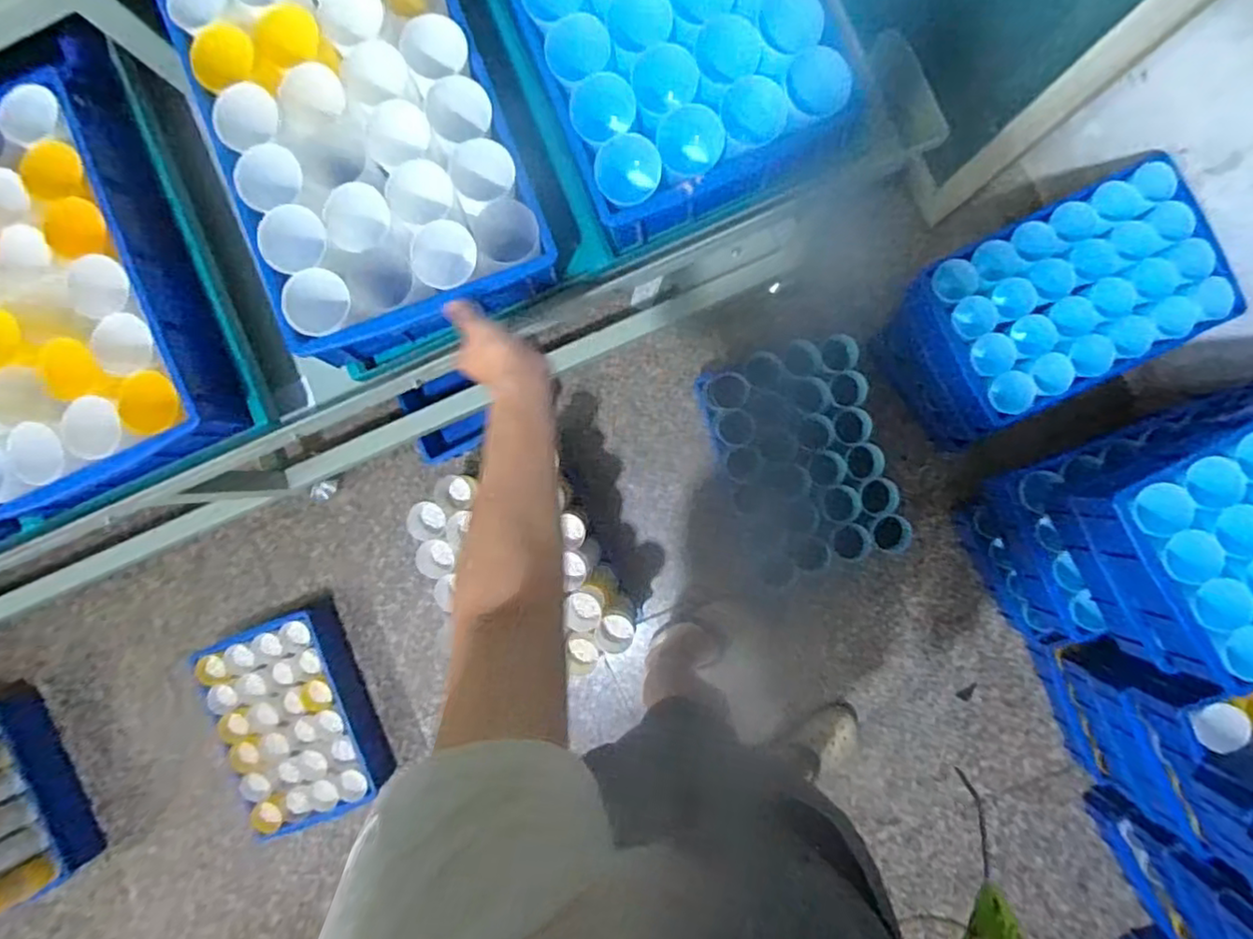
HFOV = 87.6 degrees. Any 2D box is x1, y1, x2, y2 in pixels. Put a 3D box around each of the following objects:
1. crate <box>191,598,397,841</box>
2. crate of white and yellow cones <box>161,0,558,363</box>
[{"bbox_3d":[-0.703,0.532,1.381,0.310,0.101,0.426,-19,88,4],"label":"crate"},{"bbox_3d":[-0.262,-0.347,0.655,0.271,0.106,0.415,-21,88,4],"label":"crate of white and yellow cones"}]

